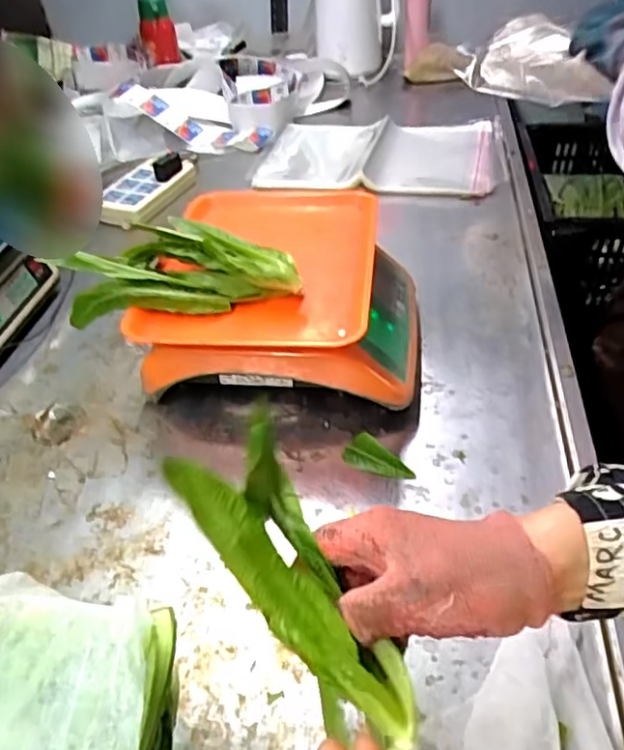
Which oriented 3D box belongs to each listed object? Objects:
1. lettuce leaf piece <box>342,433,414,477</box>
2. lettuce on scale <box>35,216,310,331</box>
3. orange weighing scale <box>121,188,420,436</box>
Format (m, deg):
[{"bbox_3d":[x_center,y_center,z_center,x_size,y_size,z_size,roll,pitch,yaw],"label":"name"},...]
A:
[{"bbox_3d":[0.063,0.083,0.582,0.069,0.019,0.028,28,52,31],"label":"lettuce leaf piece"},{"bbox_3d":[-0.133,-0.108,0.605,0.237,0.059,0.103,-4,42,1],"label":"lettuce on scale"},{"bbox_3d":[-0.021,-0.080,0.685,0.283,0.125,0.280,3,43,9],"label":"orange weighing scale"}]

